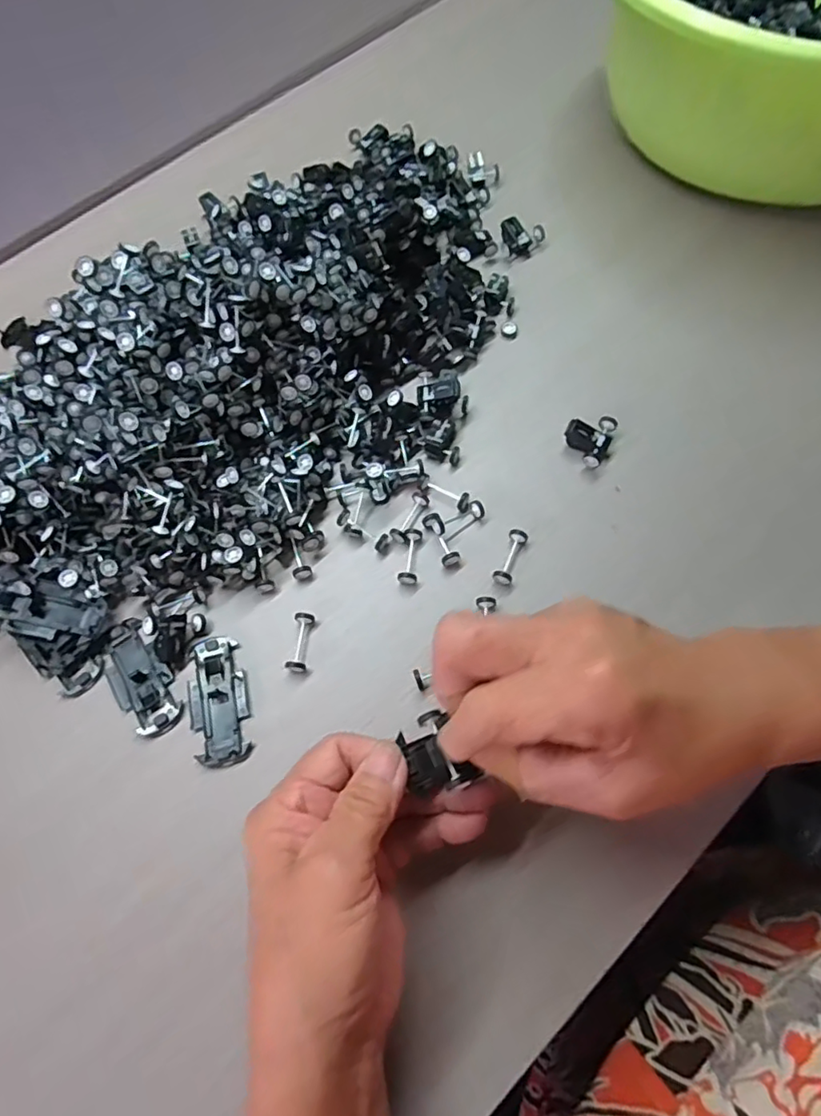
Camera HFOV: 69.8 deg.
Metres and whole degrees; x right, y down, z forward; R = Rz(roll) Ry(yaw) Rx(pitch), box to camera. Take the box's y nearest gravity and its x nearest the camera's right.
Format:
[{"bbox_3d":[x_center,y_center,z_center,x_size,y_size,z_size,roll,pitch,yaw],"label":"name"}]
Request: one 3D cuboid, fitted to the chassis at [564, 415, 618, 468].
[{"bbox_3d":[0.107,-0.072,0.354,0.027,0.015,0.033,22,71,9],"label":"chassis"}]

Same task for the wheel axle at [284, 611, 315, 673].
[{"bbox_3d":[-0.059,0.044,0.316,0.010,0.009,0.033,6,69,4],"label":"wheel axle"}]

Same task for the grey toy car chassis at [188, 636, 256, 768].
[{"bbox_3d":[-0.100,0.073,0.306,0.030,0.004,0.066,-12,69,-3],"label":"grey toy car chassis"}]

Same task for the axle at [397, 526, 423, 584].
[{"bbox_3d":[0.000,-0.001,0.332,0.010,0.009,0.033,8,69,5],"label":"axle"}]

